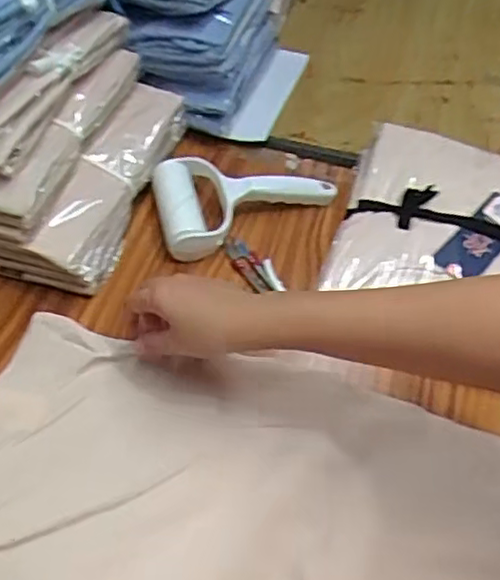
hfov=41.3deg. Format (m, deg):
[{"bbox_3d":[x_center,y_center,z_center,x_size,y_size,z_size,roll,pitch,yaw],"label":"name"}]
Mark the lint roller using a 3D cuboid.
[{"bbox_3d":[0.000,-0.094,0.687,0.191,0.038,0.115,-9,53,-11],"label":"lint roller"}]

